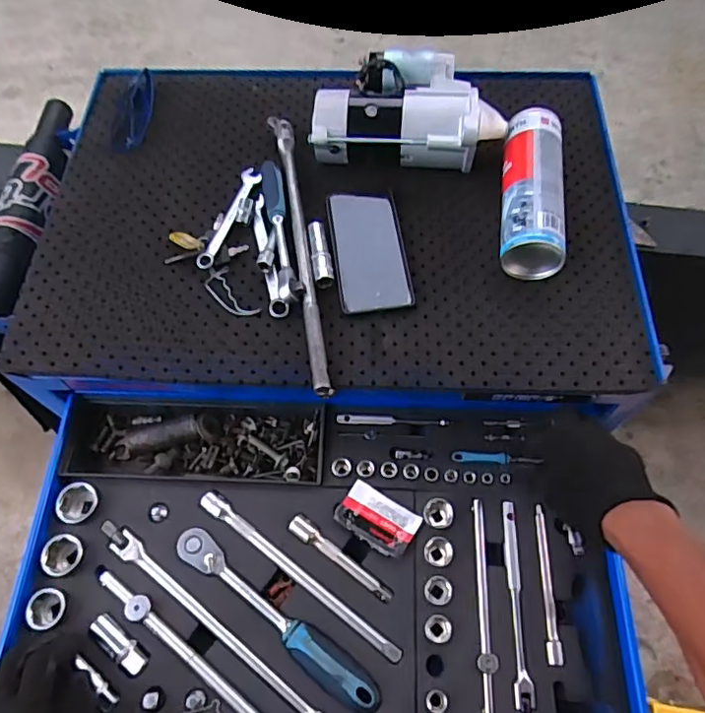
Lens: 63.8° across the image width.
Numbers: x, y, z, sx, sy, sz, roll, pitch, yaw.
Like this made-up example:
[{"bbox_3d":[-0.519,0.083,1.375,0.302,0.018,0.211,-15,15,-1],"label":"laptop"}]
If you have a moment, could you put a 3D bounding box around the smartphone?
[{"bbox_3d":[0.018,-0.123,0.643,0.078,0.012,0.162,-8,67,-2],"label":"smartphone"}]

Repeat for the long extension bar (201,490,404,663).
[{"bbox_3d":[-0.057,0.217,0.570,0.252,0.015,0.018,33,66,20],"label":"long extension bar"}]

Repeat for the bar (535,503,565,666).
[{"bbox_3d":[0.194,0.223,0.561,0.013,0.012,0.143,1,60,3],"label":"bar"}]

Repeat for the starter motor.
[{"bbox_3d":[0.066,-0.285,0.679,0.228,0.087,0.135,9,67,5],"label":"starter motor"}]

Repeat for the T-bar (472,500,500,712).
[{"bbox_3d":[0.129,0.240,0.553,0.016,0.012,0.194,1,60,3],"label":"T-bar"}]

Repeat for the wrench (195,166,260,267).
[{"bbox_3d":[-0.141,-0.168,0.670,0.032,0.011,0.163,12,68,6],"label":"wrench"}]

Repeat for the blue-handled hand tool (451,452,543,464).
[{"bbox_3d":[0.153,0.109,0.613,0.088,0.008,0.013,1,60,3],"label":"blue-handled hand tool"}]

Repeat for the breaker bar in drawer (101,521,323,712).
[{"bbox_3d":[-0.108,0.279,0.538,0.372,0.018,0.022,35,72,14],"label":"breaker bar in drawer"}]

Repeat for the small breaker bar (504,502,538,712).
[{"bbox_3d":[0.162,0.242,0.551,0.018,0.012,0.195,1,59,3],"label":"small breaker bar"}]

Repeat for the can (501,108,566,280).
[{"bbox_3d":[0.203,-0.185,0.639,0.068,0.059,0.218,7,67,4],"label":"can"}]

